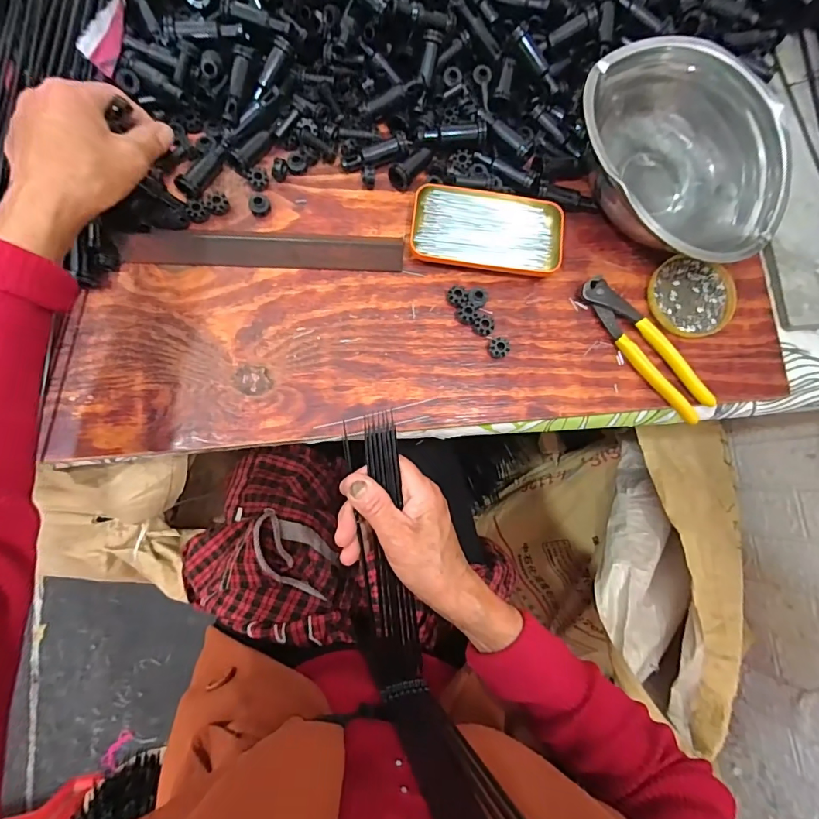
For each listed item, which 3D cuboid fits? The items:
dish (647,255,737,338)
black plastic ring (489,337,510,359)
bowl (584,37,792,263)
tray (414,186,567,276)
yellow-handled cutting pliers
[{"bbox_3d":[0.277,-0.111,0.439,0.081,0.010,0.081,1,83,-4],"label":"dish"},{"bbox_3d":[0.084,-0.057,0.416,0.018,0.013,0.019,1,83,-4],"label":"black plastic ring"},{"bbox_3d":[0.249,-0.231,0.423,0.211,0.068,0.174,43,82,2],"label":"bowl"},{"bbox_3d":[0.074,-0.173,0.426,0.140,0.018,0.077,7,82,-3],"label":"tray"},{"bbox_3d":[0.224,-0.059,0.425,0.034,0.017,0.161,-38,87,-8],"label":"yellow-handled cutting pliers"}]

